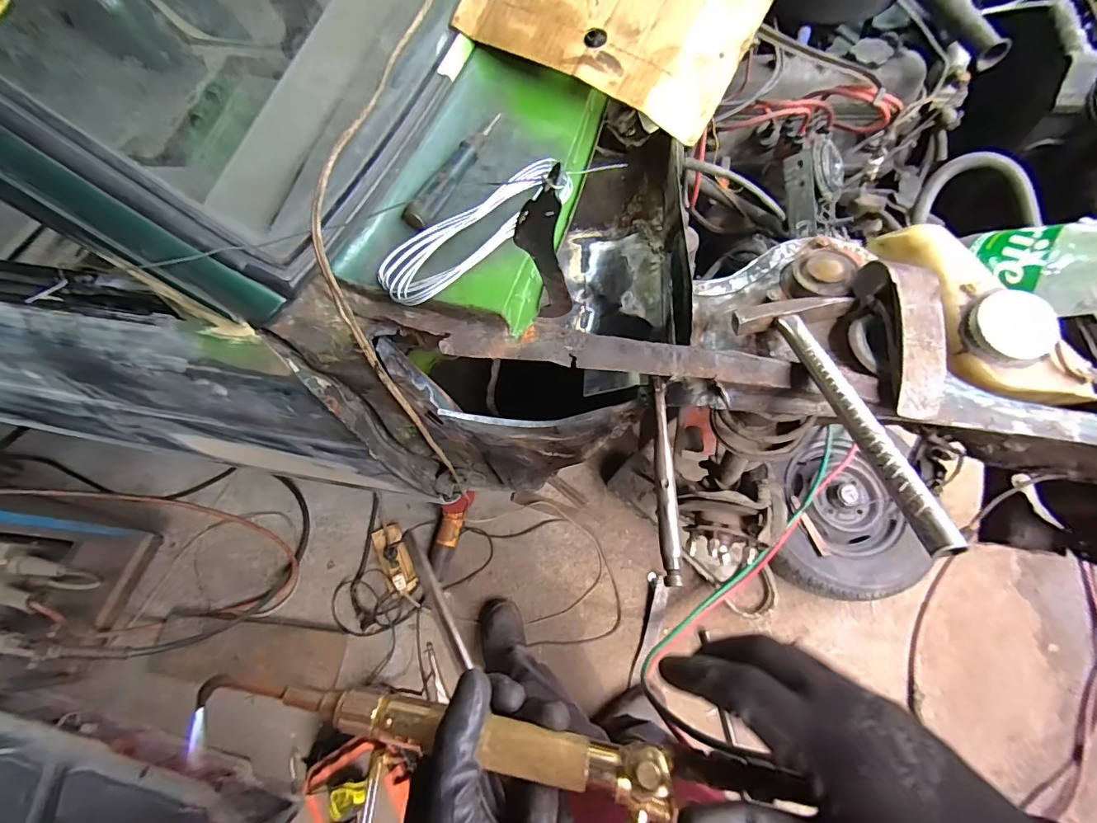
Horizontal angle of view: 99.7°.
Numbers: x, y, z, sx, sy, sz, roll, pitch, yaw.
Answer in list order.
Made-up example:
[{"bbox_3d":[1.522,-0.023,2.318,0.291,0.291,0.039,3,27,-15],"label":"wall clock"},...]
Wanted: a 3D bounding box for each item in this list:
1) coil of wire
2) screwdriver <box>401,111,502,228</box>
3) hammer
[{"bbox_3d":[-0.070,-0.170,0.430,0.192,0.021,0.067,-33,72,2],"label":"coil of wire"},{"bbox_3d":[-0.091,-0.241,0.457,0.025,0.022,0.148,28,72,10],"label":"screwdriver"},{"bbox_3d":[0.255,-0.010,0.390,0.105,0.030,0.268,-4,47,-1],"label":"hammer"}]

